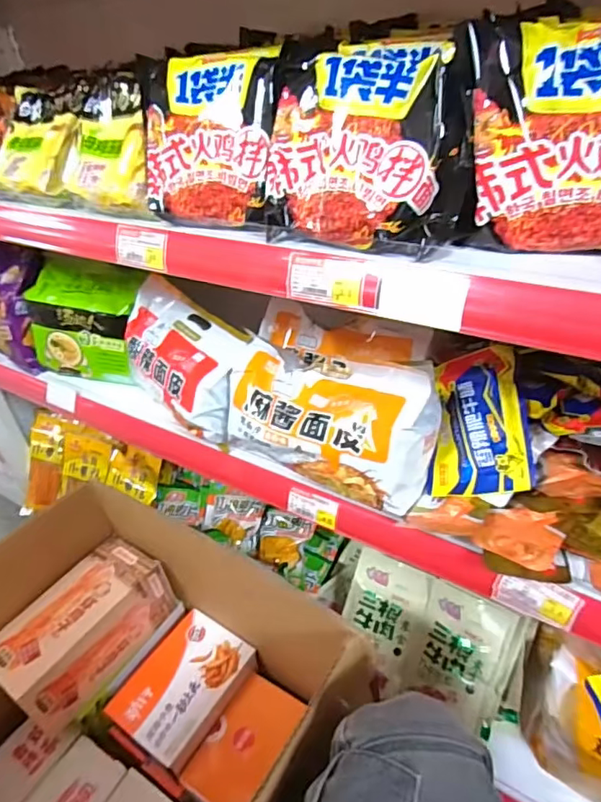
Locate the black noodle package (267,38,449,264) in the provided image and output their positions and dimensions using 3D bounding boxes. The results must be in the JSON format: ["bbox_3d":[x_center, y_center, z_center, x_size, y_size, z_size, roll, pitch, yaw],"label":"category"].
[{"bbox_3d":[0.042,-0.203,0.424,0.142,0.156,0.036,9,12,29],"label":"black noodle package"}]

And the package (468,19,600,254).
[{"bbox_3d":[0.193,-0.180,0.365,0.144,0.145,0.045,7,23,22],"label":"package"}]

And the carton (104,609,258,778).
[{"bbox_3d":[-0.161,0.406,0.747,0.128,0.049,0.176,18,43,29],"label":"carton"}]

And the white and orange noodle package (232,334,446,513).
[{"bbox_3d":[0.027,0.020,0.596,0.236,0.123,0.096,16,42,27],"label":"white and orange noodle package"}]

